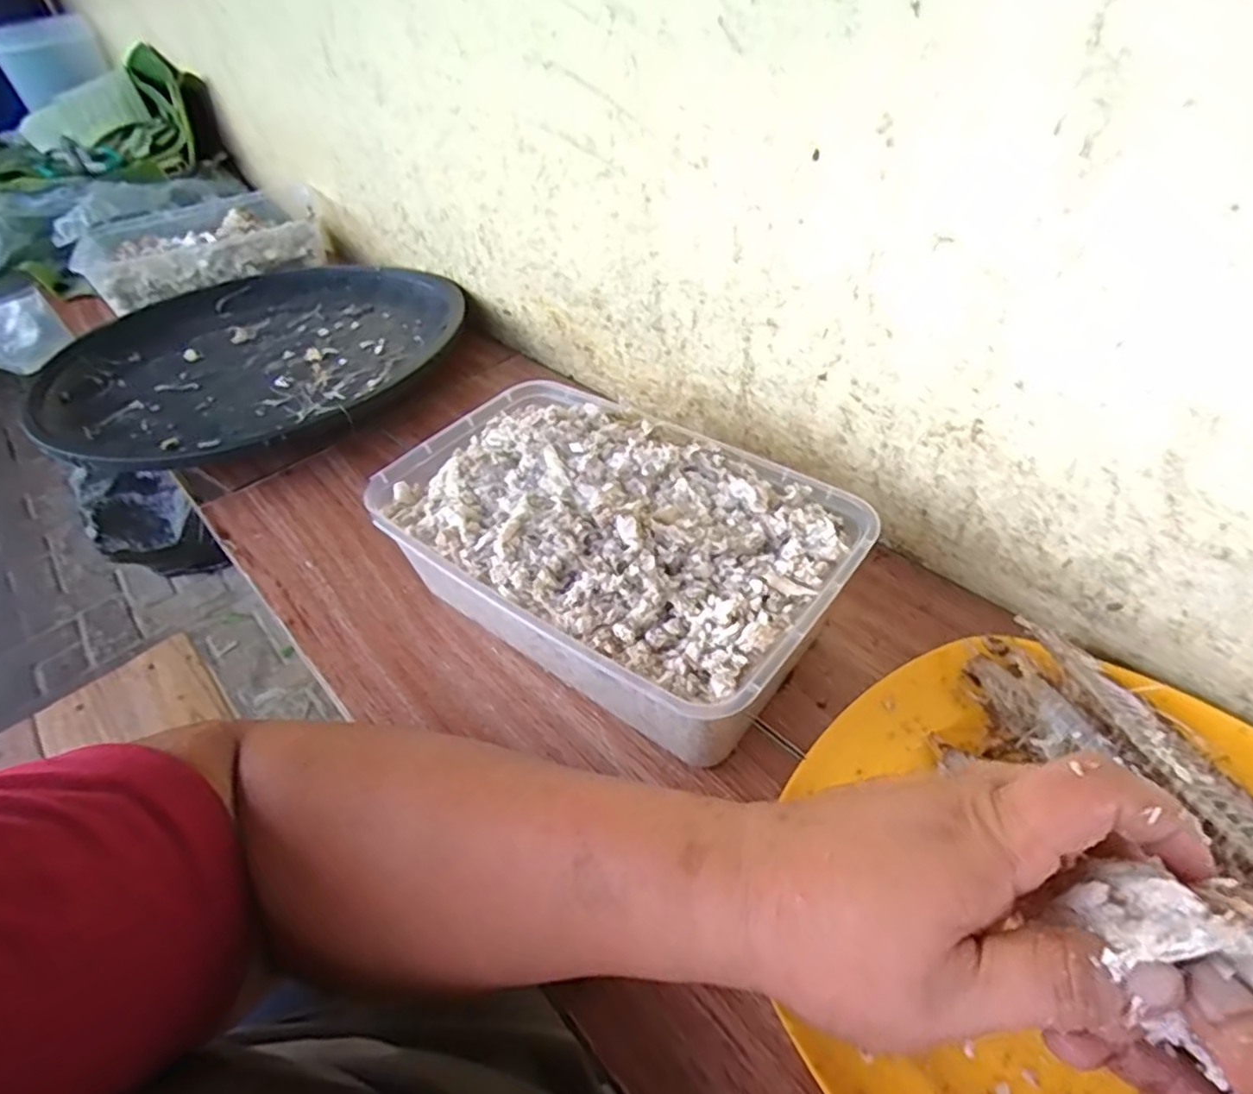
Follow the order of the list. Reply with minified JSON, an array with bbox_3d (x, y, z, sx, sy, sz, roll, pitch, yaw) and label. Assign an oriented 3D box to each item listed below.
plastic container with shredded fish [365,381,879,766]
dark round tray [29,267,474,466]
[{"bbox_3d":[-0.012,0.001,0.391,0.256,0.099,0.156,26,52,28],"label":"plastic container with shredded fish"},{"bbox_3d":[-0.346,-0.182,0.653,0.358,0.047,0.381,-3,44,3],"label":"dark round tray"}]

